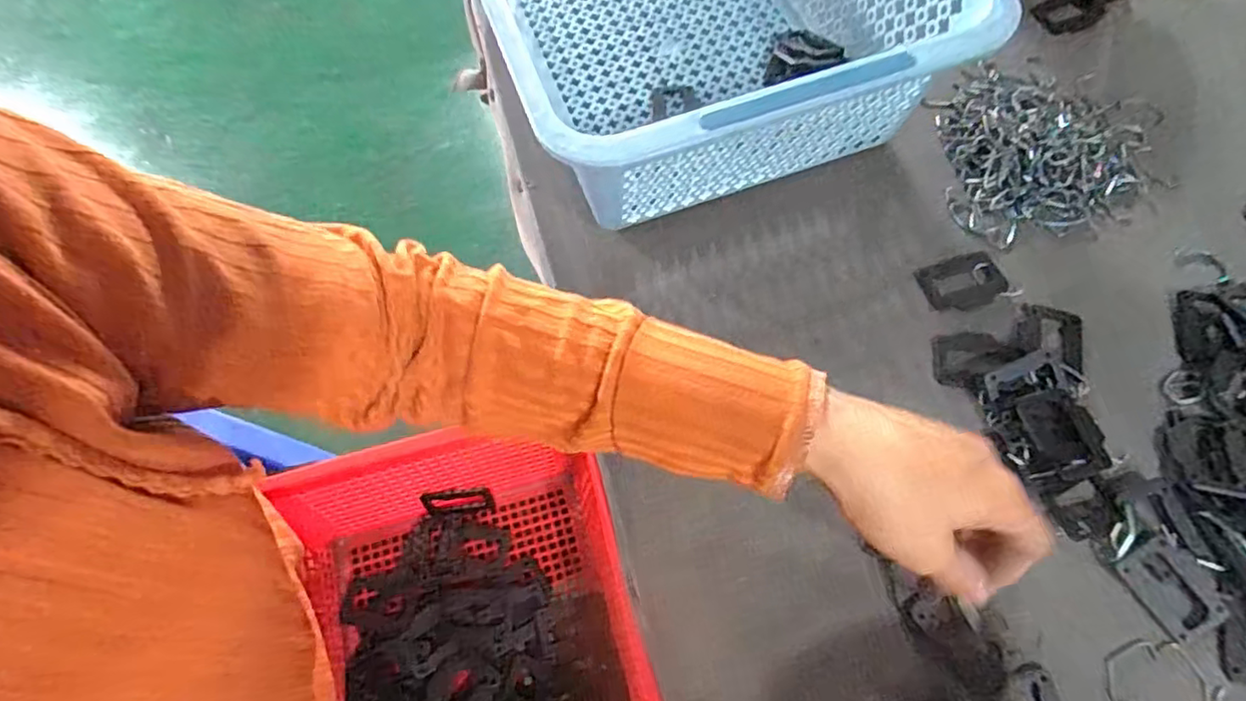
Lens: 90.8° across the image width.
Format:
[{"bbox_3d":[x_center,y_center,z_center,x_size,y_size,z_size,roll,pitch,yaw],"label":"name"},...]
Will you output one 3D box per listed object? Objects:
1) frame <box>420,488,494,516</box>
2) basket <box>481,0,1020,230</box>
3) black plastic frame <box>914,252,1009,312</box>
[{"bbox_3d":[-0.123,0.111,0.459,0.049,0.035,0.006,-7,52,-3],"label":"frame"},{"bbox_3d":[0.039,-0.282,0.458,0.284,0.121,0.397,-17,66,-5],"label":"basket"},{"bbox_3d":[0.229,-0.046,0.412,0.058,0.004,0.037,-18,66,-6],"label":"black plastic frame"}]

